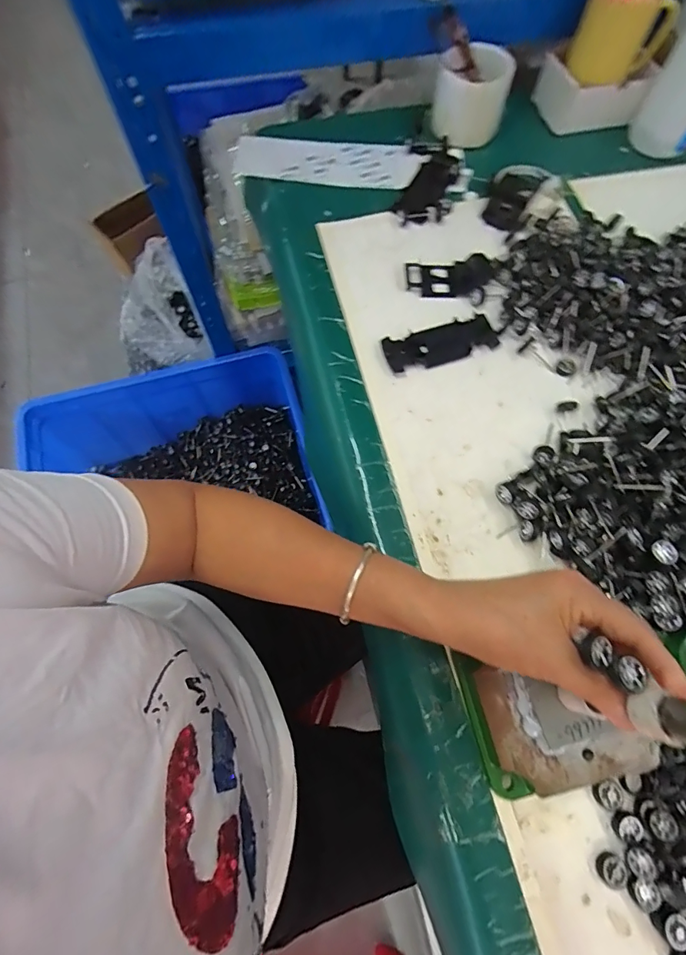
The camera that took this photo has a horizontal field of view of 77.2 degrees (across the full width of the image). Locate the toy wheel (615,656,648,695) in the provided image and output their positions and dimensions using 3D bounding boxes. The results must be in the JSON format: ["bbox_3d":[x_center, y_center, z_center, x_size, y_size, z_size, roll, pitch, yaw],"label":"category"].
[{"bbox_3d":[0.162,0.111,0.241,0.015,0.006,0.019,-6,69,-2],"label":"toy wheel"}]

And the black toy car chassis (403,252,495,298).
[{"bbox_3d":[0.123,-0.229,0.492,0.099,0.012,0.049,-4,70,-3],"label":"black toy car chassis"}]

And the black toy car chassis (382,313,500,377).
[{"bbox_3d":[0.105,-0.145,0.464,0.124,0.011,0.047,-18,71,-8],"label":"black toy car chassis"}]

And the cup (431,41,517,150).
[{"bbox_3d":[0.167,-0.497,0.559,0.092,0.085,0.082,10,70,2],"label":"cup"}]

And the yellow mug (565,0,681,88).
[{"bbox_3d":[0.350,-0.566,0.545,0.106,0.076,0.070,-27,72,-11],"label":"yellow mug"}]

